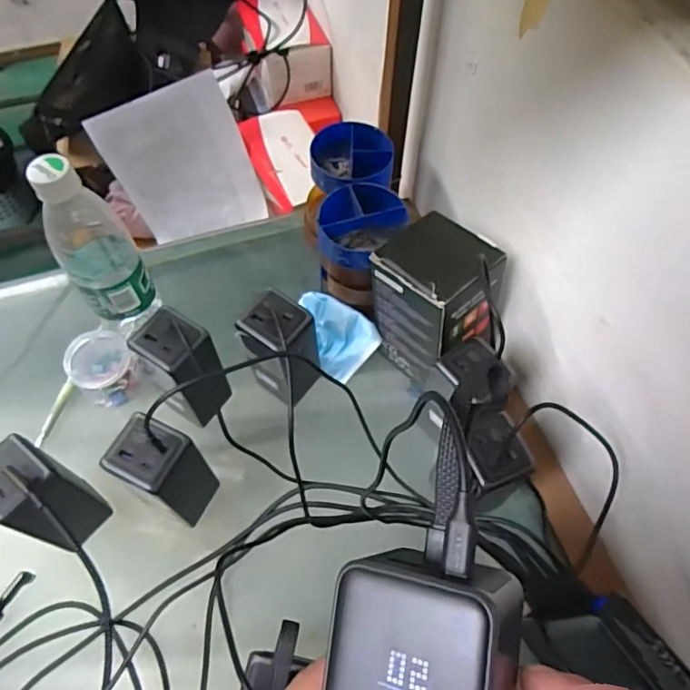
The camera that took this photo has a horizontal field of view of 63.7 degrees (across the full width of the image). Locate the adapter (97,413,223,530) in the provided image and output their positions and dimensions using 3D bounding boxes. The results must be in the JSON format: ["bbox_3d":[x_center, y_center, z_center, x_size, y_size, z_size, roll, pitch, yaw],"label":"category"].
[{"bbox_3d":[-0.149,0.106,0.458,0.059,0.120,0.050,21,62,10],"label":"adapter"}]

